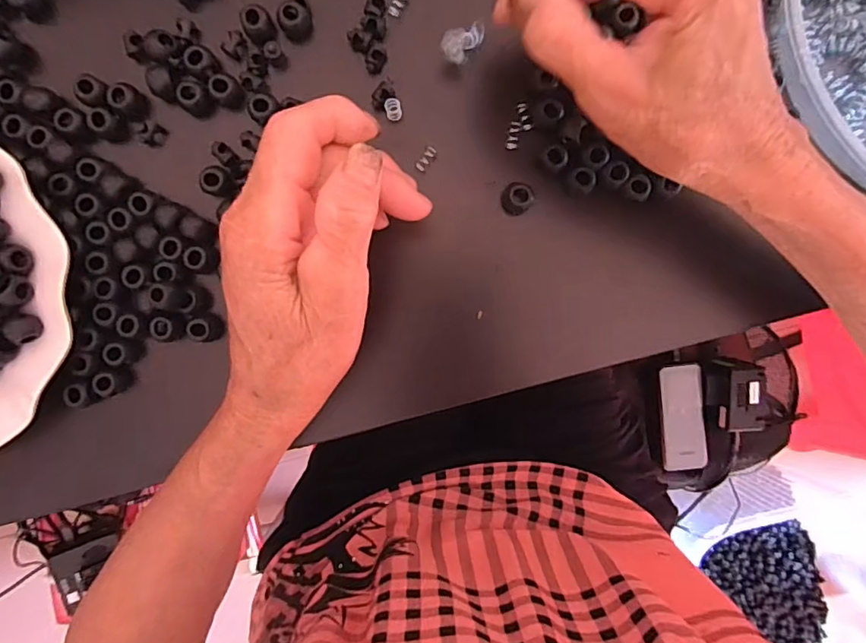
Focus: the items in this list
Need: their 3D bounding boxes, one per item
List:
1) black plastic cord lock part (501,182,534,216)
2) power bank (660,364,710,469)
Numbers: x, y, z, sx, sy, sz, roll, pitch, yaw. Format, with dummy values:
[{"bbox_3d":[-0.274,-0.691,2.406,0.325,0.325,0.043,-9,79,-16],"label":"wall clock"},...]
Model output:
[{"bbox_3d":[0.044,-0.064,0.282,0.015,0.011,0.015,0,94,-1],"label":"black plastic cord lock part"},{"bbox_3d":[0.308,0.119,0.664,0.053,0.016,0.133,-7,94,0],"label":"power bank"}]

